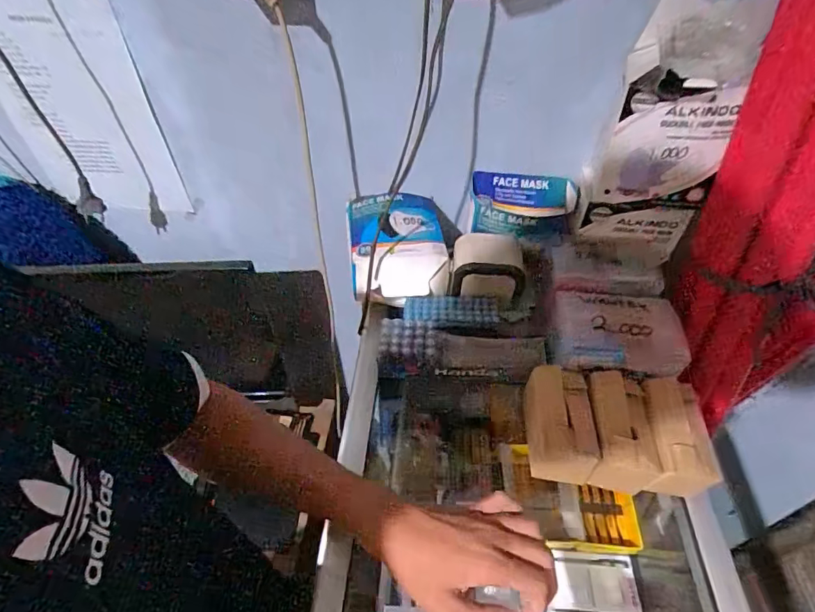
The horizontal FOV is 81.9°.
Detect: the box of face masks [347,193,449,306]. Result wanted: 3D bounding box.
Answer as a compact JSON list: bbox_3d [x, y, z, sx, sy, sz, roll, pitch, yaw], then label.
[{"bbox_3d":[-0.014,-0.079,0.615,0.118,0.067,0.149,-5,48,-4],"label":"box of face masks"}]

